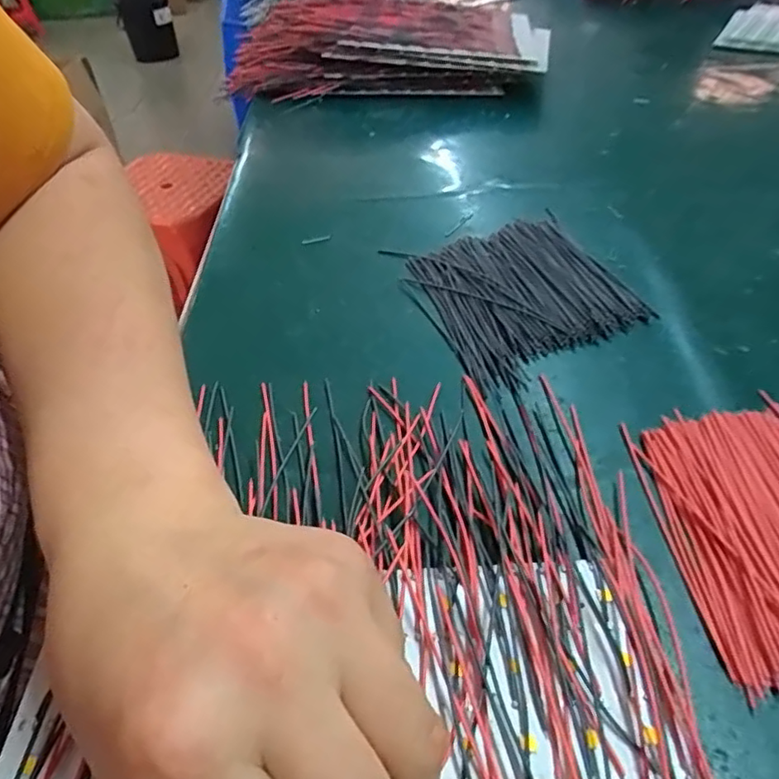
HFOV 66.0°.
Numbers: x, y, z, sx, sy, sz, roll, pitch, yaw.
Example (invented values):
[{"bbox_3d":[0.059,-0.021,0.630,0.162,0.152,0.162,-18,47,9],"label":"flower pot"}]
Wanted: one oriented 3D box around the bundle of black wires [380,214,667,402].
[{"bbox_3d":[0.079,-0.062,0.372,0.124,0.009,0.143,-17,45,-16],"label":"bundle of black wires"}]

